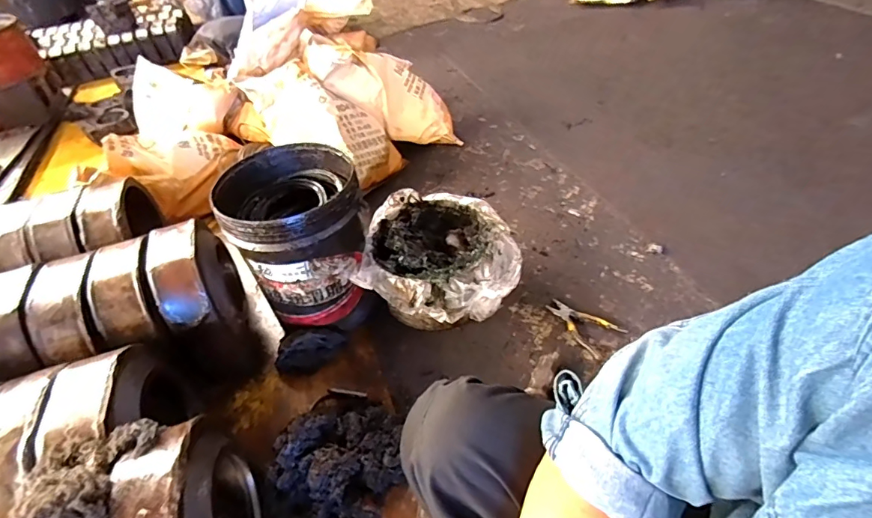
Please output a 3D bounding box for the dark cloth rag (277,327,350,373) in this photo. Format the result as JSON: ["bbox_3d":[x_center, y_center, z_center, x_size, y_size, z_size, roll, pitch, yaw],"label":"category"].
[{"bbox_3d":[-0.285,0.206,1.048,0.164,0.060,0.086,-21,45,-14],"label":"dark cloth rag"}]

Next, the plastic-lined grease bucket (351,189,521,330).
[{"bbox_3d":[0.018,0.013,1.106,0.361,0.193,0.344,0,44,8],"label":"plastic-lined grease bucket"}]

